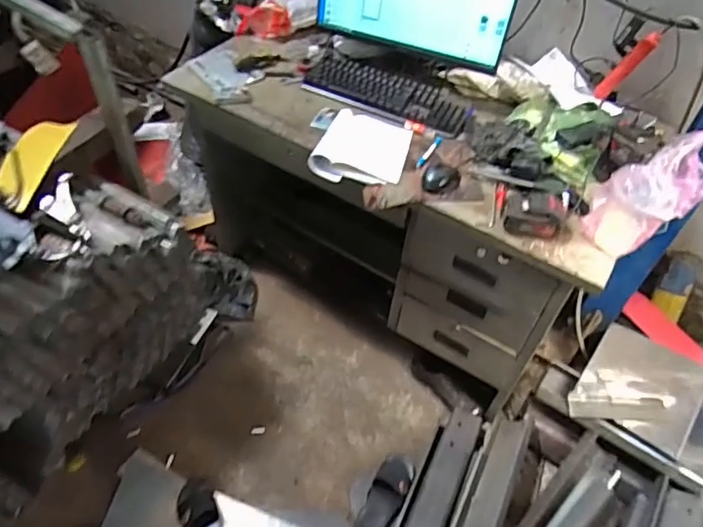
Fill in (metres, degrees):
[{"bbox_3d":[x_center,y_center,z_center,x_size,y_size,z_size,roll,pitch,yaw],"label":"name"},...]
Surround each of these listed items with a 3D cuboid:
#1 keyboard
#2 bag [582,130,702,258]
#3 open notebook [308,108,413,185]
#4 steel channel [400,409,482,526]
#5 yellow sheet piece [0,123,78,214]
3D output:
[{"bbox_3d":[0.087,-0.443,1.414,0.444,0.043,0.172,25,52,14],"label":"keyboard"},{"bbox_3d":[0.575,-0.134,1.065,0.166,0.228,0.154,33,55,21],"label":"bag"},{"bbox_3d":[0.029,-0.272,1.292,0.204,0.032,0.217,13,50,5],"label":"open notebook"},{"bbox_3d":[0.204,0.662,1.466,0.116,0.076,0.656,24,52,14],"label":"steel channel"},{"bbox_3d":[-0.700,-0.227,1.195,0.118,0.013,0.280,2,50,-4],"label":"yellow sheet piece"}]

